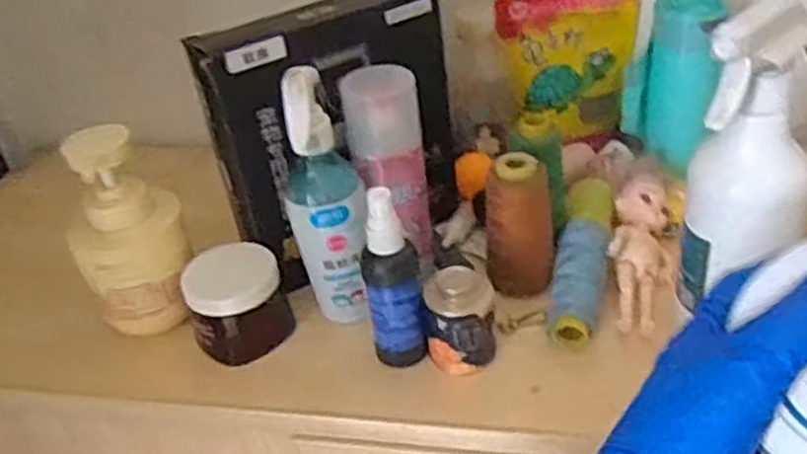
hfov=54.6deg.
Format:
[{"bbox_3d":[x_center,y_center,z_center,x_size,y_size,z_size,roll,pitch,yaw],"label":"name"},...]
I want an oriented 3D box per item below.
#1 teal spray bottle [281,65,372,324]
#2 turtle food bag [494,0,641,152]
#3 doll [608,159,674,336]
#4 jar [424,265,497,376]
[{"bbox_3d":[-0.054,-0.018,0.543,0.054,0.184,0.046,-11,36,-4],"label":"teal spray bottle"},{"bbox_3d":[0.149,-0.145,0.700,0.122,0.137,0.040,-8,36,-1],"label":"turtle food bag"},{"bbox_3d":[0.180,0.009,0.590,0.044,0.029,0.158,5,55,16],"label":"doll"},{"bbox_3d":[0.040,0.063,0.528,0.047,0.065,0.039,-5,36,4],"label":"jar"}]

